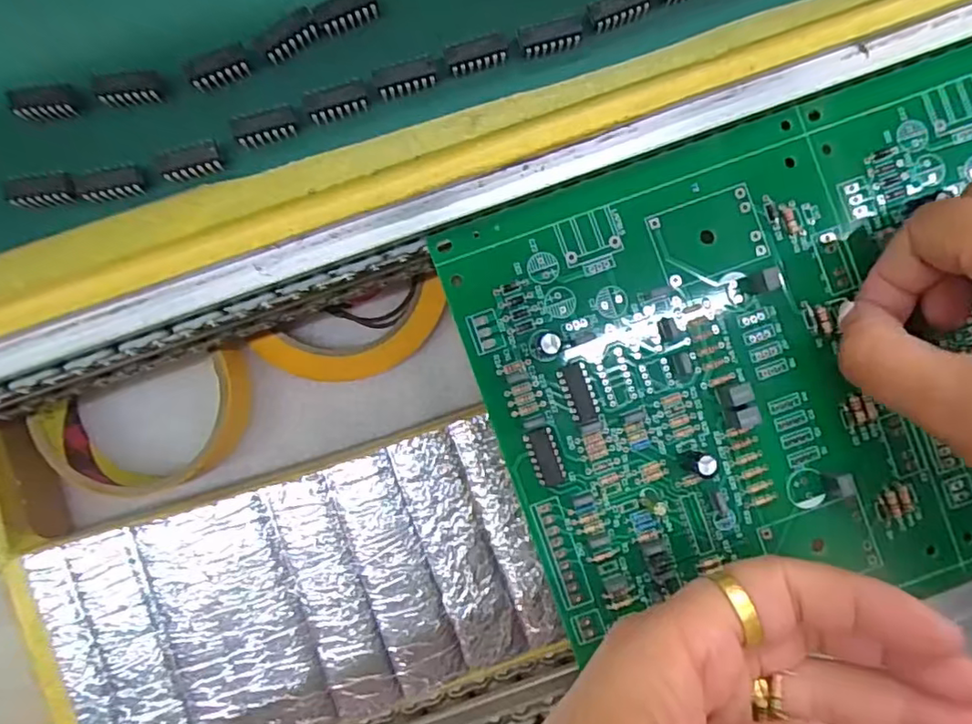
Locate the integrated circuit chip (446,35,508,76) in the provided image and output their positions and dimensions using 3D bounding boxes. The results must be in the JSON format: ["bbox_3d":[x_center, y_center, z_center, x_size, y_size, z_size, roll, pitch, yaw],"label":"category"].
[{"bbox_3d":[-0.002,-0.093,0.178,0.019,0.004,0.007,-16,89,-1],"label":"integrated circuit chip"}]

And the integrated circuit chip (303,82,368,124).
[{"bbox_3d":[-0.045,-0.078,0.175,0.018,0.004,0.008,-16,89,-1],"label":"integrated circuit chip"}]

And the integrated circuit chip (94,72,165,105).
[{"bbox_3d":[-0.108,-0.082,0.177,0.019,0.005,0.007,-2,89,-1],"label":"integrated circuit chip"}]

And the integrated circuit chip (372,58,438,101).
[{"bbox_3d":[-0.024,-0.085,0.177,0.019,0.005,0.007,-15,89,-1],"label":"integrated circuit chip"}]

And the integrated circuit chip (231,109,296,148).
[{"bbox_3d":[-0.066,-0.070,0.176,0.018,0.004,0.007,-14,89,-1],"label":"integrated circuit chip"}]

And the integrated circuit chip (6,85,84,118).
[{"bbox_3d":[-0.131,-0.078,0.174,0.018,0.005,0.007,-2,89,-1],"label":"integrated circuit chip"}]

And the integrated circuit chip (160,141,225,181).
[{"bbox_3d":[-0.089,-0.061,0.176,0.018,0.004,0.009,-12,89,-1],"label":"integrated circuit chip"}]

